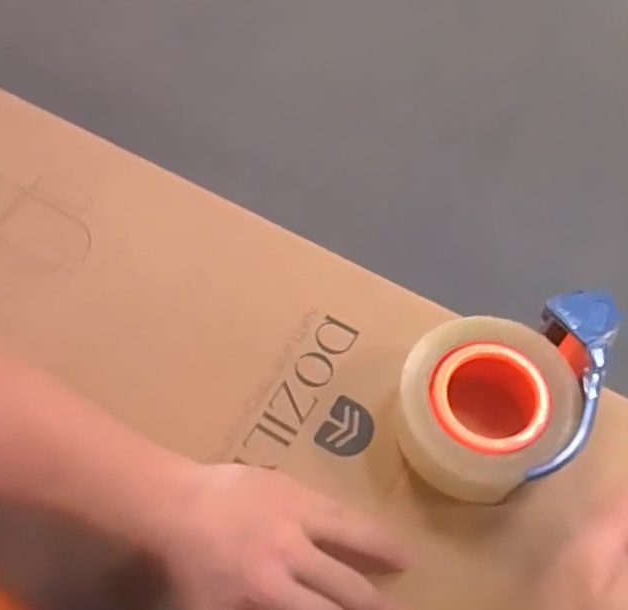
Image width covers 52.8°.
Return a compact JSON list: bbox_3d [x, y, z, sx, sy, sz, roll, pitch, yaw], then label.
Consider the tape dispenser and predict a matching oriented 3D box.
[{"bbox_3d":[0.120,0.053,0.418,0.111,0.066,0.140,20,67,12],"label":"tape dispenser"}]

